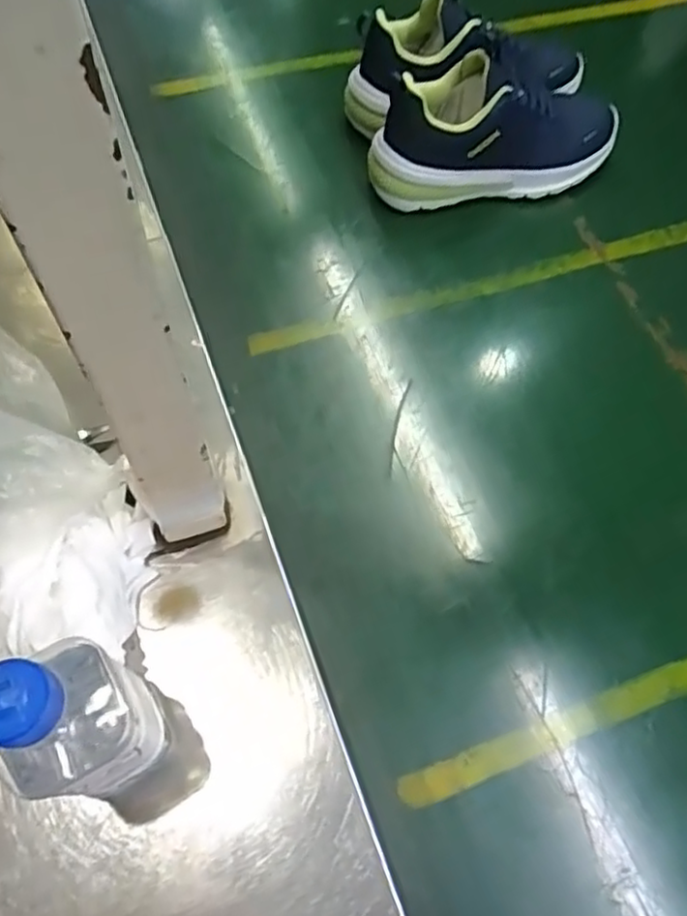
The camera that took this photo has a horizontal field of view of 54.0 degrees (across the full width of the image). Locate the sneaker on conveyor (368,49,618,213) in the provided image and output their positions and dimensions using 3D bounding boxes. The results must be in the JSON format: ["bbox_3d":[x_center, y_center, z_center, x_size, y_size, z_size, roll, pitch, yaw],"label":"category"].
[{"bbox_3d":[0.152,-0.307,0.632,0.253,0.122,0.084,-13,64,-10],"label":"sneaker on conveyor"}]

